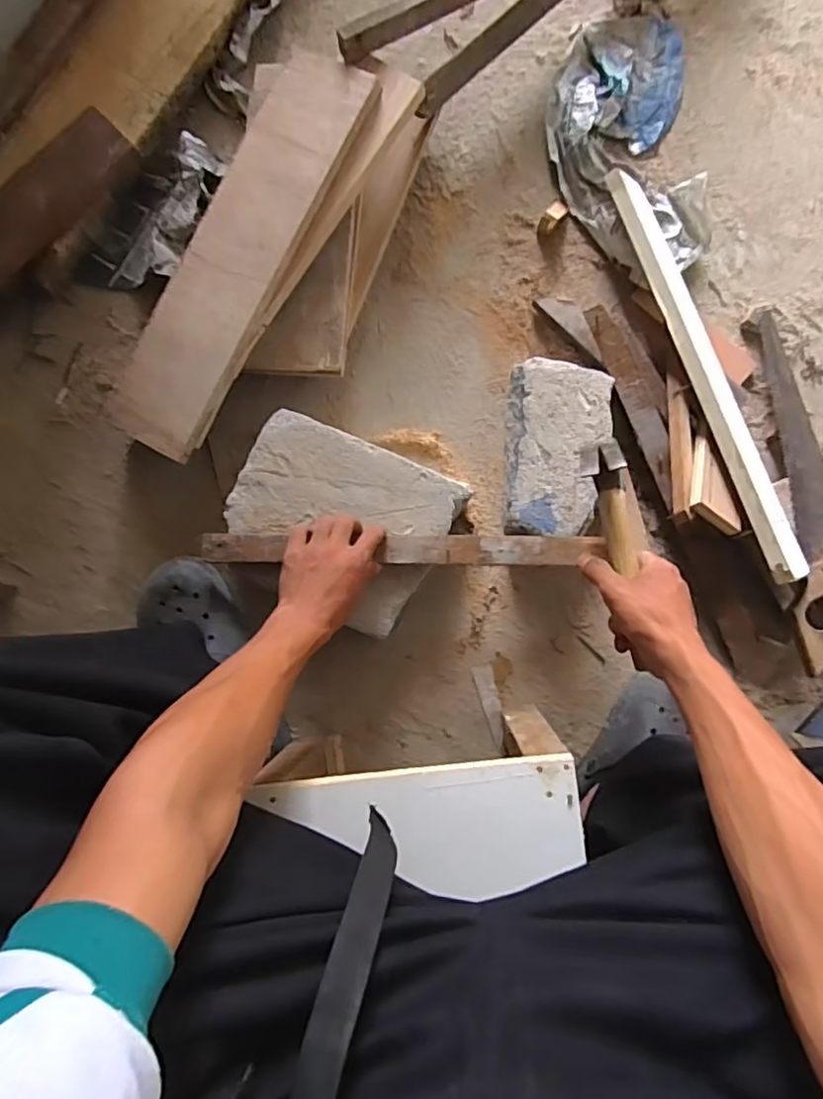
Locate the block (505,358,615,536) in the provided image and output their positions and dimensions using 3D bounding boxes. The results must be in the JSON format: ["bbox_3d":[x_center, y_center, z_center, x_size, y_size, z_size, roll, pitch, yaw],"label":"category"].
[{"bbox_3d":[0.170,-0.114,0.718,0.113,0.074,0.205,6,86,1],"label":"block"}]

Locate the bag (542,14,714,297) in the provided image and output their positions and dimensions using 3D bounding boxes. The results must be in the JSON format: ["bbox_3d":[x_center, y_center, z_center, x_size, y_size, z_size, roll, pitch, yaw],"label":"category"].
[{"bbox_3d":[0.269,-0.513,0.757,0.180,0.054,0.351,-4,86,0],"label":"bag"}]

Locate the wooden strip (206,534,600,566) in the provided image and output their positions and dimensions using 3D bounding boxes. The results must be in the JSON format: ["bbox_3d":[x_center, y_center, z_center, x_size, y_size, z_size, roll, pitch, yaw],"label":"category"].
[{"bbox_3d":[-0.009,0.000,0.658,0.431,0.020,0.032,0,86,1],"label":"wooden strip"}]

